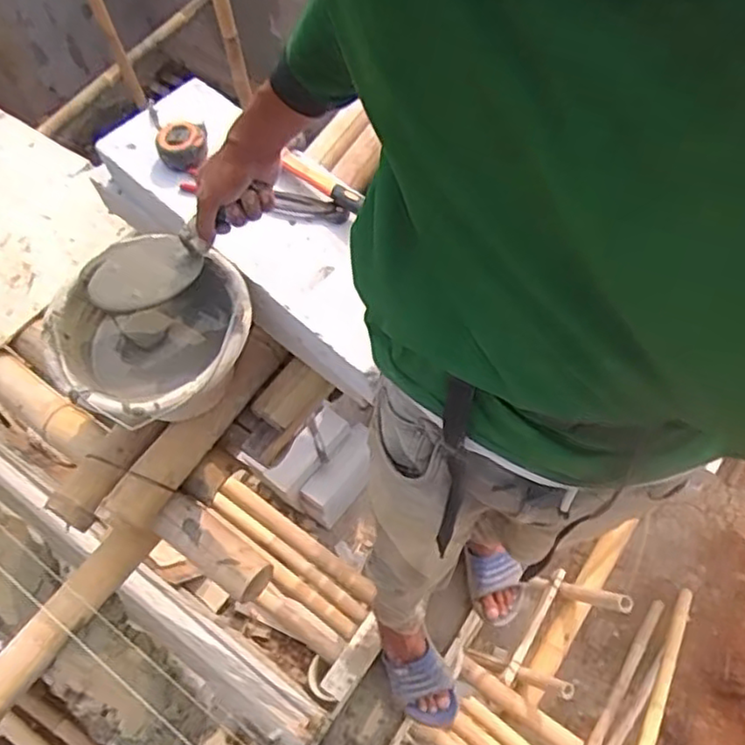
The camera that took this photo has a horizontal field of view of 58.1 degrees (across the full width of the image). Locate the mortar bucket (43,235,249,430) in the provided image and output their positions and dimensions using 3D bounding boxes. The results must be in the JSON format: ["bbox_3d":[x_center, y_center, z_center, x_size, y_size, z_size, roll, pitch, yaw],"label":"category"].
[{"bbox_3d":[-0.282,-0.026,0.908,0.233,0.185,0.241,-1,61,1],"label":"mortar bucket"}]

